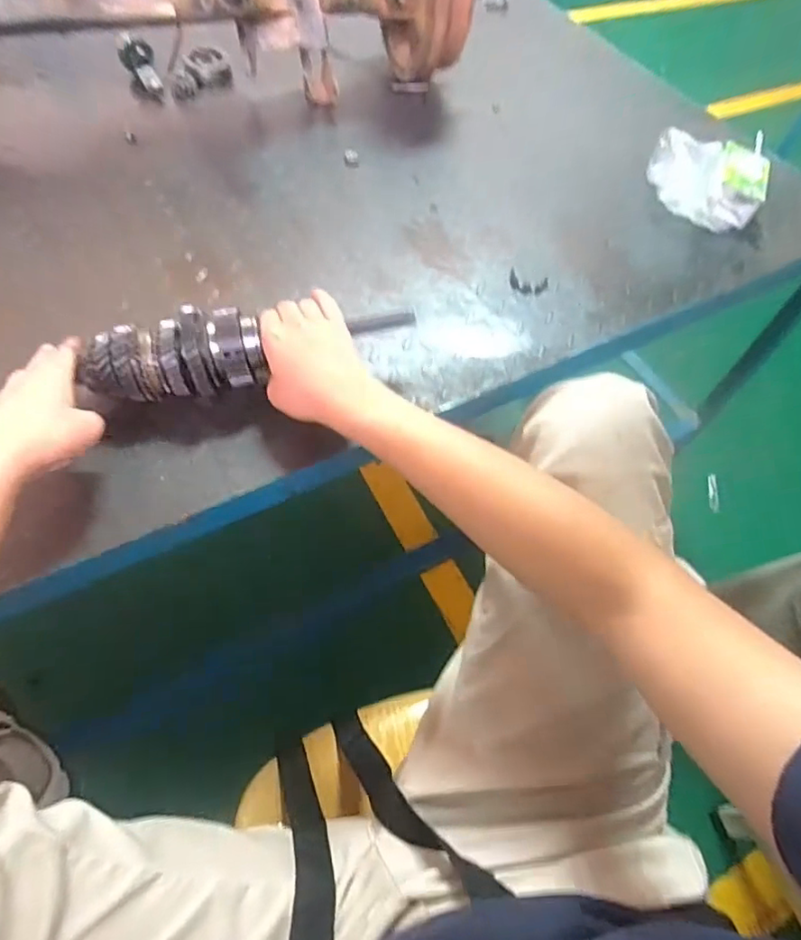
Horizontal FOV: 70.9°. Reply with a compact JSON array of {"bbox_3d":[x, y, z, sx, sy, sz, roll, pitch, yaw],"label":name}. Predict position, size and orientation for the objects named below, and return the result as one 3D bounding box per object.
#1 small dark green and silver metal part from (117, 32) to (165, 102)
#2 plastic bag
[{"bbox_3d":[-0.361,-0.565,0.793,0.037,0.024,0.086,-36,99,-22],"label":"small dark green and silver metal part"},{"bbox_3d":[0.389,-0.360,0.697,0.146,0.081,0.100,7,60,0],"label":"plastic bag"}]

